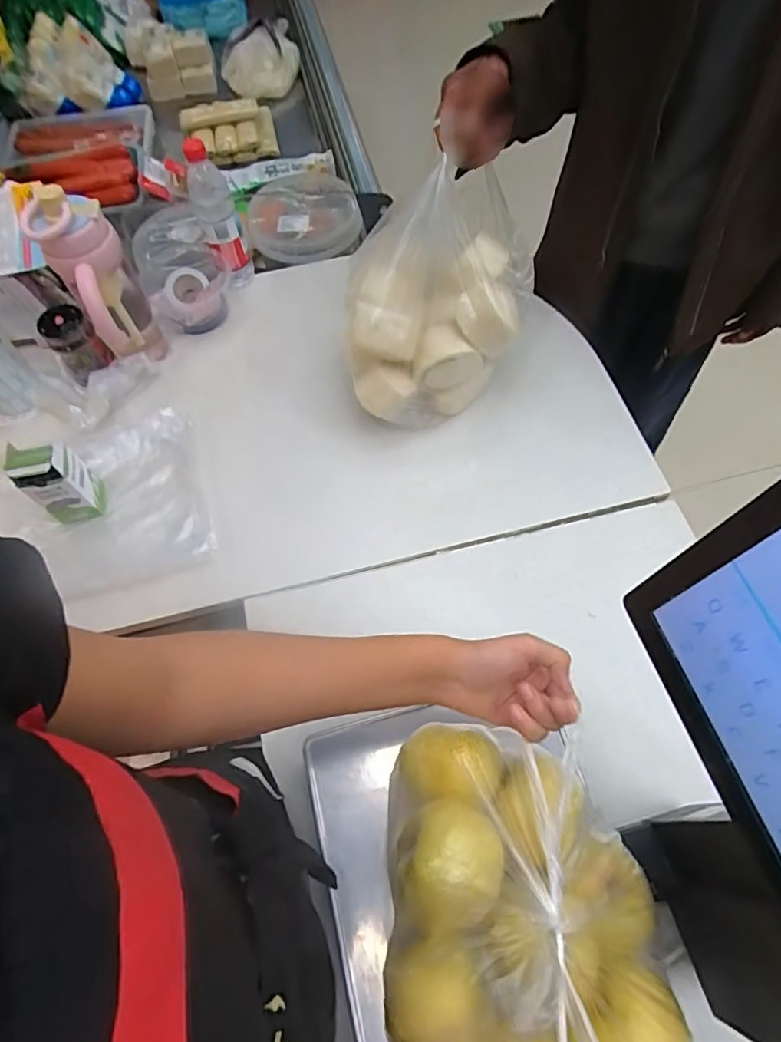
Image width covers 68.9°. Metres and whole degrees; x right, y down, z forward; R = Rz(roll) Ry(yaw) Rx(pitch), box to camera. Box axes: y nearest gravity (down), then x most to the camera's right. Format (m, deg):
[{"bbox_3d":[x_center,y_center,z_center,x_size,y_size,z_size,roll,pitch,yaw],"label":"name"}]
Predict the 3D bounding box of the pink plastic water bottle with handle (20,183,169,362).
[{"bbox_3d":[-0.409,-0.334,0.809,0.096,0.249,0.088,-31,66,-12],"label":"pink plastic water bottle with handle"}]

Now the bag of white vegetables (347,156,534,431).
[{"bbox_3d":[0.062,-0.283,0.769,0.250,0.254,0.183,-15,63,-5],"label":"bag of white vegetables"}]

